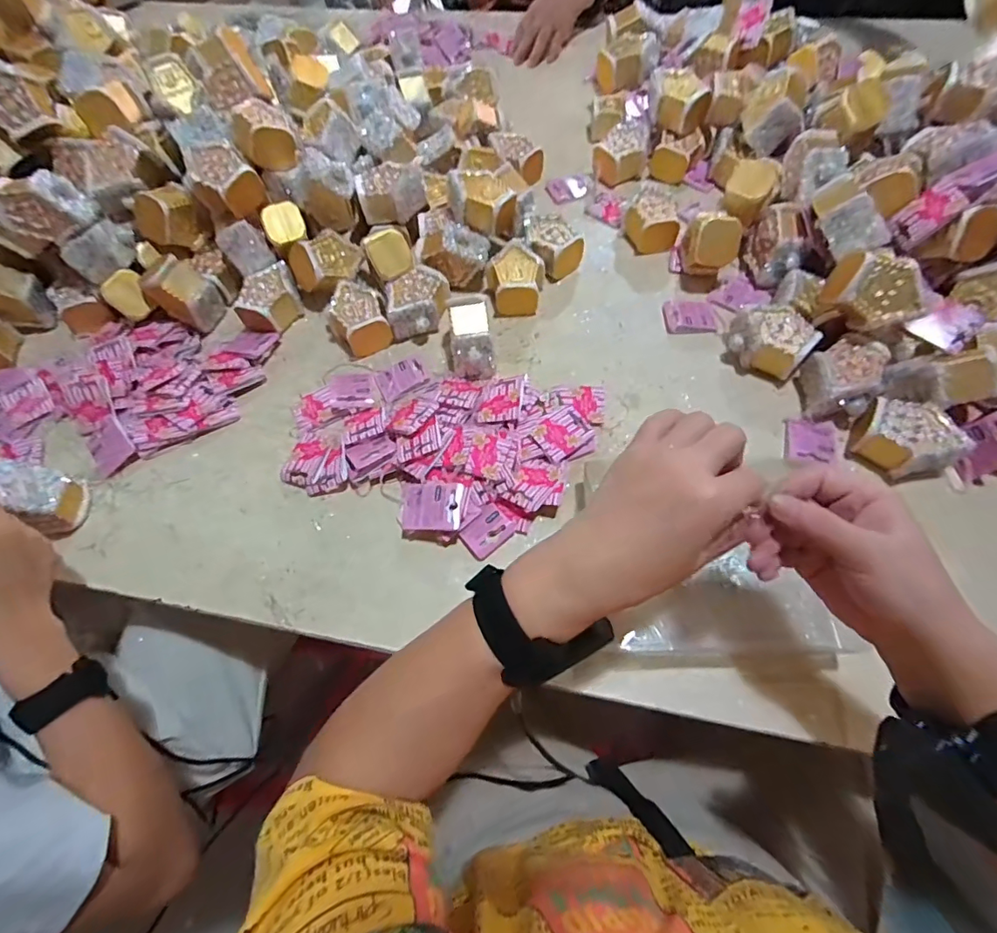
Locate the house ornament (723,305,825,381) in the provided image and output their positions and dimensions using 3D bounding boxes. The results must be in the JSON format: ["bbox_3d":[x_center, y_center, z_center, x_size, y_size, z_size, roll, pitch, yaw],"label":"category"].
[{"bbox_3d":[0.295,-0.137,0.544,0.063,0.051,0.084,-40,68,-15],"label":"house ornament"}]

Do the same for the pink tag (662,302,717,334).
[{"bbox_3d":[0.228,-0.178,0.590,0.057,0.005,0.044,1,64,4],"label":"pink tag"}]

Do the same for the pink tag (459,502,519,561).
[{"bbox_3d":[-0.010,0.063,0.479,0.036,0.009,0.050,42,76,16],"label":"pink tag"}]

